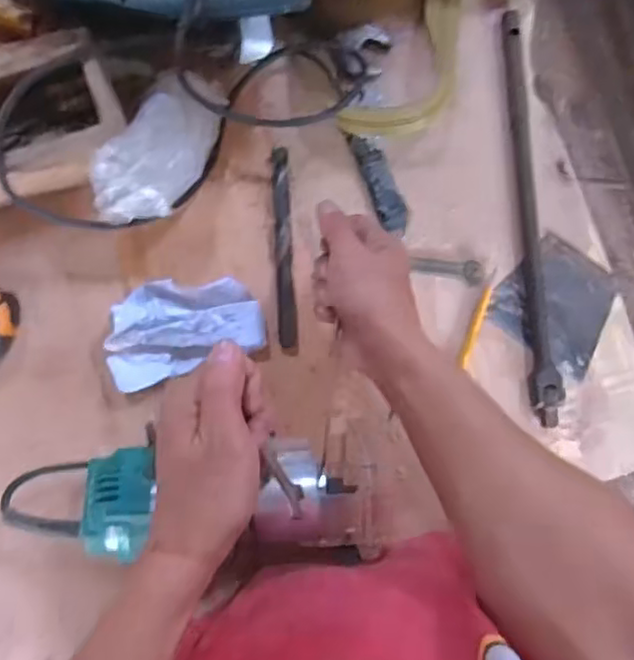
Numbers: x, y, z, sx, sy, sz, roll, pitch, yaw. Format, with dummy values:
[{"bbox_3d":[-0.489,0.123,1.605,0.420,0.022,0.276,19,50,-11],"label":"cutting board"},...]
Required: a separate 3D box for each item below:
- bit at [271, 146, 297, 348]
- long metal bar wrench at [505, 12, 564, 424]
[{"bbox_3d":[-0.029,-0.072,0.569,0.015,0.011,0.170,-3,86,-4],"label":"bit"},{"bbox_3d":[0.192,-0.102,0.582,0.025,0.014,0.366,-3,86,-4],"label":"long metal bar wrench"}]

